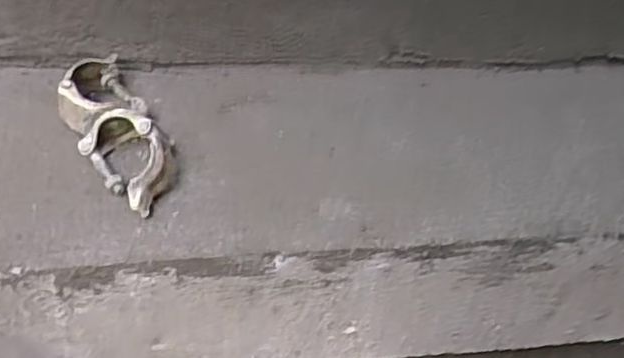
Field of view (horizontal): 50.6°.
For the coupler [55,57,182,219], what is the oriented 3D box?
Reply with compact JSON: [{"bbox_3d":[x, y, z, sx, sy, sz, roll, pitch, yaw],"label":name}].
[{"bbox_3d":[-0.197,-0.056,0.678,0.086,0.061,0.186,-22,62,-31],"label":"coupler"}]

